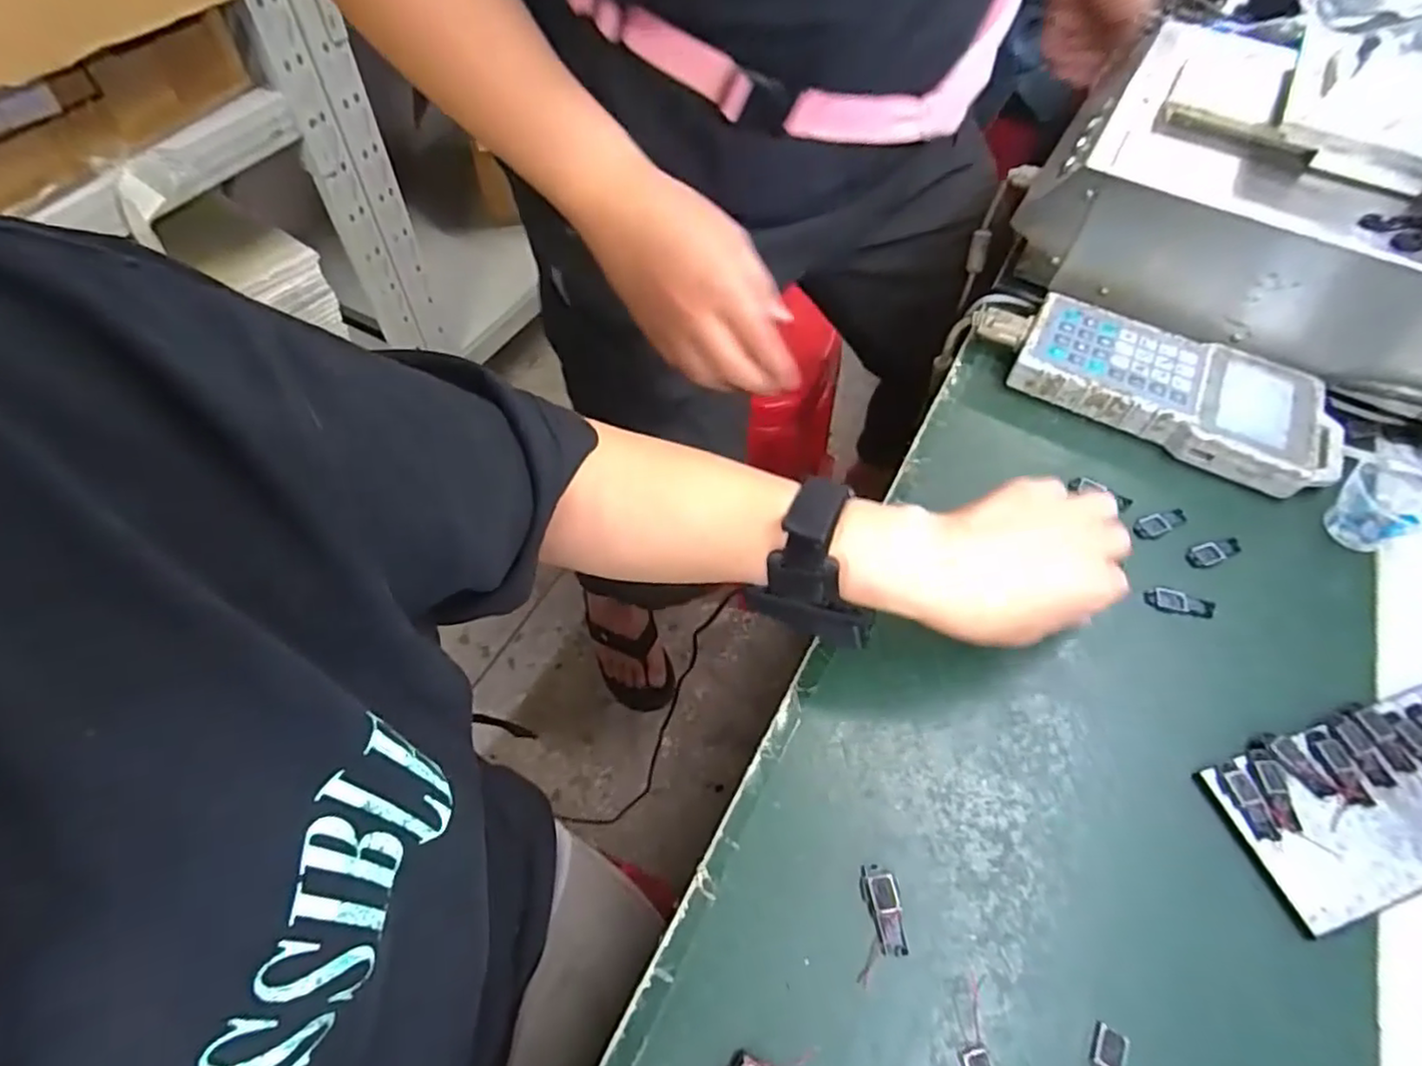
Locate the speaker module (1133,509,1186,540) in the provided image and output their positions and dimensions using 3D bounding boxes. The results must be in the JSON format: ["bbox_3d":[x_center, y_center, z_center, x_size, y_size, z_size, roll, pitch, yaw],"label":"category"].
[{"bbox_3d":[0.302,-0.007,0.459,0.041,0.004,0.016,-21,62,-14],"label":"speaker module"}]

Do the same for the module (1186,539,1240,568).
[{"bbox_3d":[0.330,0.012,0.448,0.042,0.004,0.016,-15,59,-12],"label":"module"}]

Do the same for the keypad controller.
[{"bbox_3d":[0.329,-0.111,0.511,0.258,0.029,0.107,24,59,12],"label":"keypad controller"}]

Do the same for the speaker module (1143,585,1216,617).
[{"bbox_3d":[0.293,0.042,0.428,0.040,0.004,0.017,11,57,4],"label":"speaker module"}]

